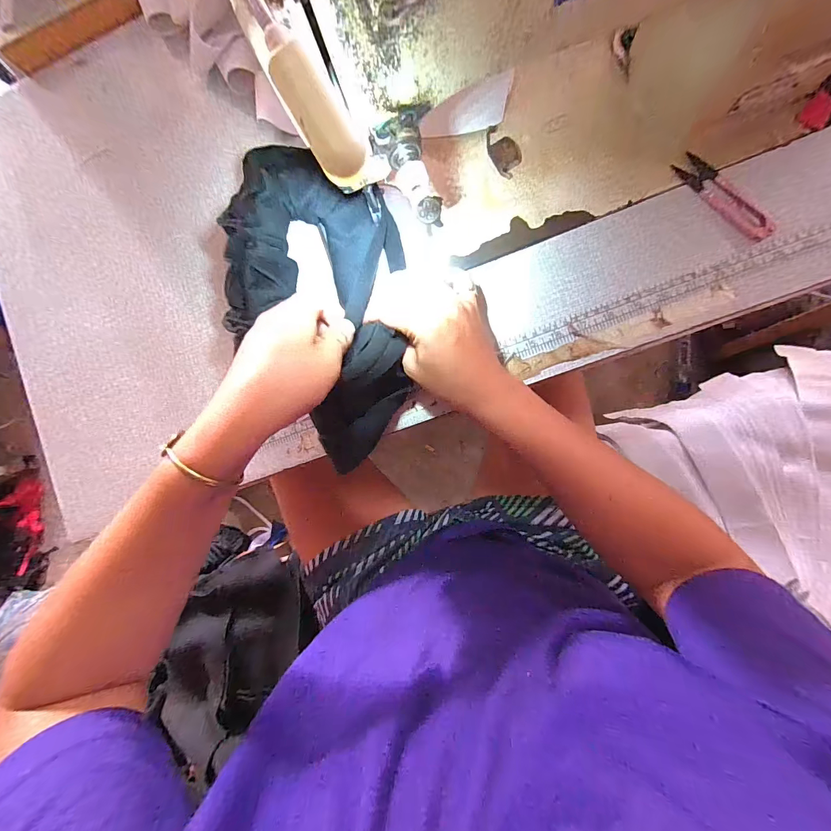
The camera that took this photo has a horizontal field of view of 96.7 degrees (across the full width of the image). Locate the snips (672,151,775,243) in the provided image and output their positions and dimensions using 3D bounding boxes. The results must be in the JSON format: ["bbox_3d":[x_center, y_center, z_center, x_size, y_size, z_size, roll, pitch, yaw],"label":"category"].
[{"bbox_3d":[0.275,-0.196,0.328,0.024,0.010,0.100,-42,85,6],"label":"snips"}]

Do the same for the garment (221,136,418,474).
[{"bbox_3d":[-0.086,-0.092,0.338,0.158,0.078,0.261,6,91,7],"label":"garment"}]

